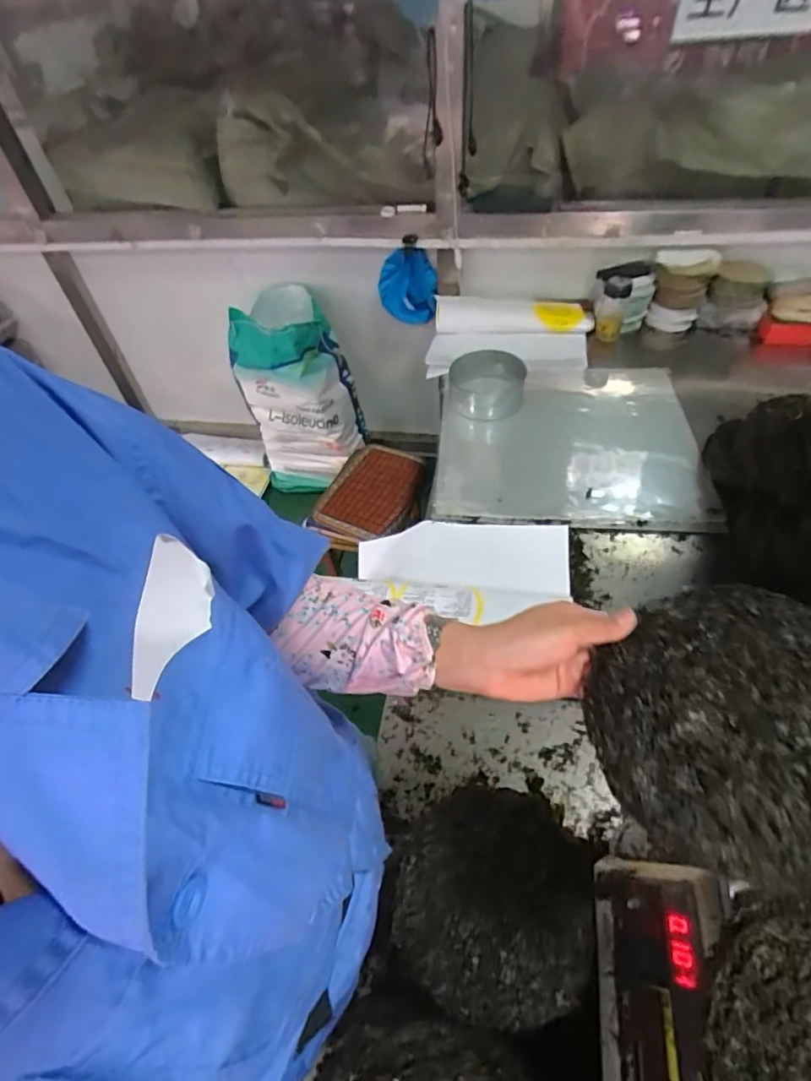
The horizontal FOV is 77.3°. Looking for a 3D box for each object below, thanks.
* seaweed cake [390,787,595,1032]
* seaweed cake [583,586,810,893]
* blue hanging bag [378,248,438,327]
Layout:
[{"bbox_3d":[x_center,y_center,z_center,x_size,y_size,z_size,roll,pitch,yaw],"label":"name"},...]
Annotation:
[{"bbox_3d":[0.093,0.365,0.523,0.193,0.032,0.197,9,51,12],"label":"seaweed cake"},{"bbox_3d":[0.226,0.119,0.344,0.185,0.010,0.186,-11,50,13],"label":"seaweed cake"},{"bbox_3d":[0.005,-0.858,1.727,0.198,0.225,0.067,6,50,10],"label":"blue hanging bag"}]

